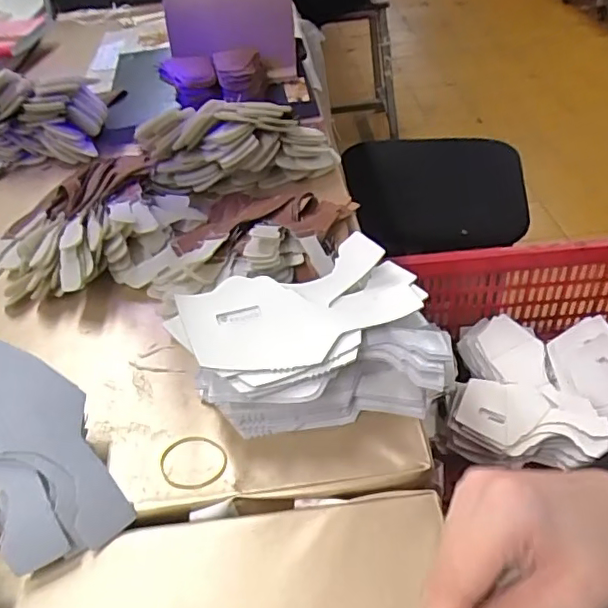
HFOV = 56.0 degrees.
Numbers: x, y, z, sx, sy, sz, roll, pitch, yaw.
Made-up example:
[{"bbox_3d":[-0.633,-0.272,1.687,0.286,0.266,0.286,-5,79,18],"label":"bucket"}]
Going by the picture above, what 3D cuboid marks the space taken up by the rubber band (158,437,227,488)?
[{"bbox_3d":[-0.081,0.116,0.423,0.051,0.004,0.043,-1,42,4],"label":"rubber band"}]

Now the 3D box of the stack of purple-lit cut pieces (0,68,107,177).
[{"bbox_3d":[-0.369,-0.246,0.765,0.190,0.107,0.097,-15,43,-11],"label":"stack of purple-lit cut pieces"}]

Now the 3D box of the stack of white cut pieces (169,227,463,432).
[{"bbox_3d":[0.012,0.033,0.453,0.192,0.075,0.132,-20,45,-16],"label":"stack of white cut pieces"}]

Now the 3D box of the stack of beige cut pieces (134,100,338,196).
[{"bbox_3d":[-0.078,-0.186,0.665,0.229,0.086,0.077,-6,42,-2],"label":"stack of beige cut pieces"}]

